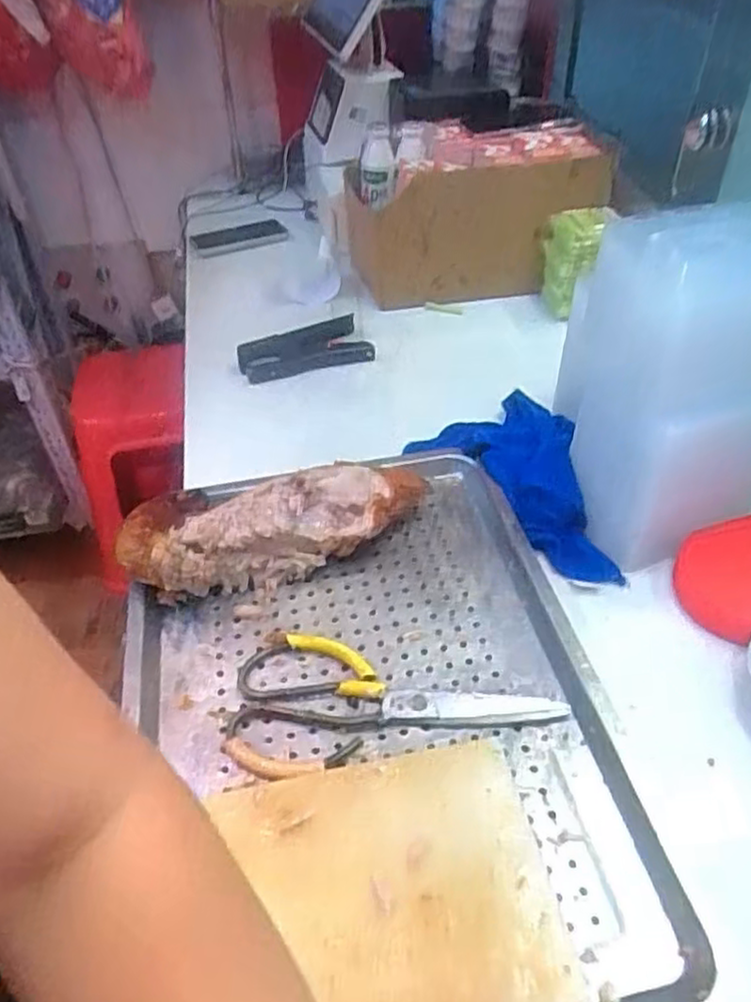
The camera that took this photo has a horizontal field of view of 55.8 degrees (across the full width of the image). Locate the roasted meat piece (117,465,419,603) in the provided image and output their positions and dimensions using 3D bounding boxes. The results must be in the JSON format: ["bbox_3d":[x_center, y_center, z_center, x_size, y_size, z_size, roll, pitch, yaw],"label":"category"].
[{"bbox_3d":[-0.084,0.022,0.623,0.262,0.062,0.086,-12,43,-10],"label":"roasted meat piece"}]

